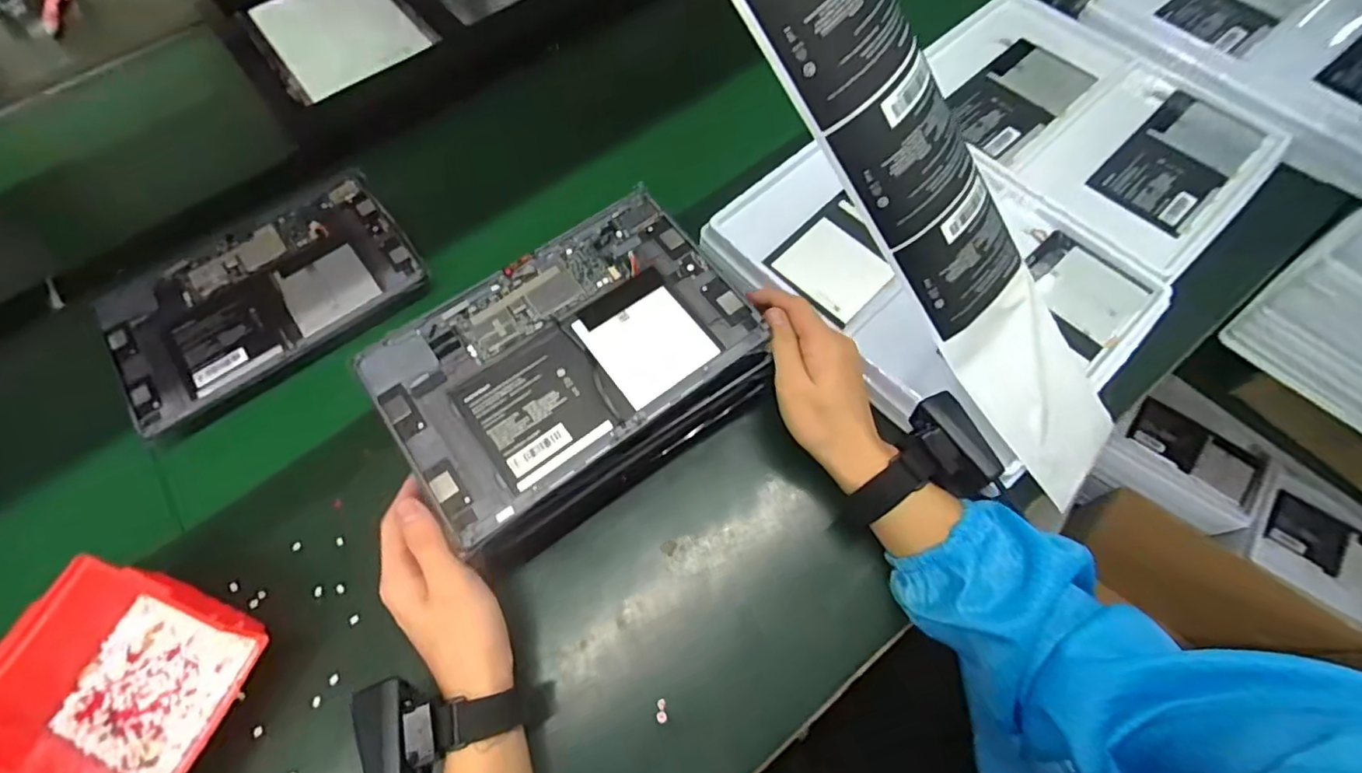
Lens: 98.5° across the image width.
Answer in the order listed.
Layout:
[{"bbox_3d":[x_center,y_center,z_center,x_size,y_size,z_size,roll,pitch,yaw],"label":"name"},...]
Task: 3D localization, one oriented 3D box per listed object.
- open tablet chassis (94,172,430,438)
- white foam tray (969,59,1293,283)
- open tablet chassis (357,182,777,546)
[{"bbox_3d":[-0.374,-0.085,0.531,0.256,0.009,0.162,-35,69,-14],"label":"open tablet chassis"},{"bbox_3d":[0.442,-0.221,0.562,0.252,0.022,0.183,-39,72,-15],"label":"white foam tray"},{"bbox_3d":[-0.082,-0.027,0.421,0.253,0.008,0.163,-35,71,-14],"label":"open tablet chassis"}]

